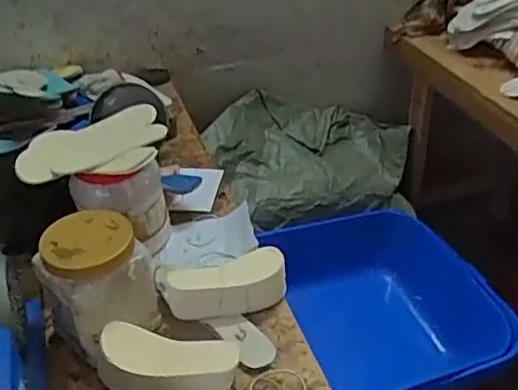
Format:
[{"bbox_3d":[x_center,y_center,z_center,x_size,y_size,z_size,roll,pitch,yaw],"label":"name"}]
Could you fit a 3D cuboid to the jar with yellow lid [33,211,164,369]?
[{"bbox_3d":[-0.211,0.120,0.824,0.116,0.163,0.127,-1,41,1],"label":"jar with yellow lid"}]

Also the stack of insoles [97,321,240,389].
[{"bbox_3d":[-0.115,0.212,0.773,0.174,0.076,0.069,3,42,6],"label":"stack of insoles"}]

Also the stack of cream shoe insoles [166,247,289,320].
[{"bbox_3d":[-0.042,0.129,0.872,0.178,0.071,0.059,-18,43,-17],"label":"stack of cream shoe insoles"}]

